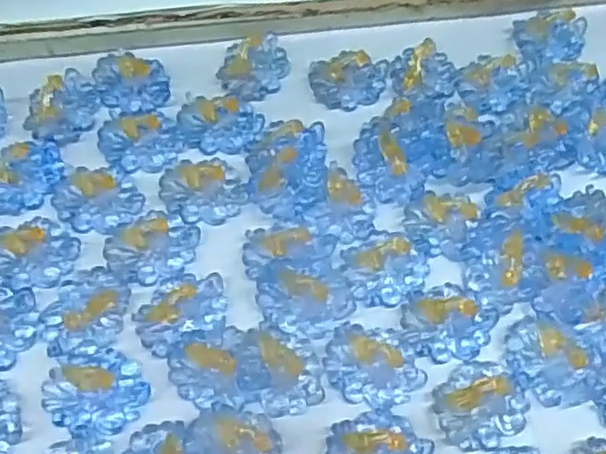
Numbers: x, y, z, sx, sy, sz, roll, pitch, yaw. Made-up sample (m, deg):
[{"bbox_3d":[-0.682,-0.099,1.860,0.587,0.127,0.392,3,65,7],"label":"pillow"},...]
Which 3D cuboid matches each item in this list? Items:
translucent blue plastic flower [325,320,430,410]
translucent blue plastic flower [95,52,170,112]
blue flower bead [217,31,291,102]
[{"bbox_3d":[0.028,0.053,0.245,0.038,0.005,0.029,6,63,2],"label":"translucent blue plastic flower"},{"bbox_3d":[-0.079,-0.066,0.294,0.033,0.007,0.032,-8,64,-6],"label":"translucent blue plastic flower"},{"bbox_3d":[-0.023,-0.077,0.300,0.030,0.010,0.037,12,64,5],"label":"blue flower bead"}]

